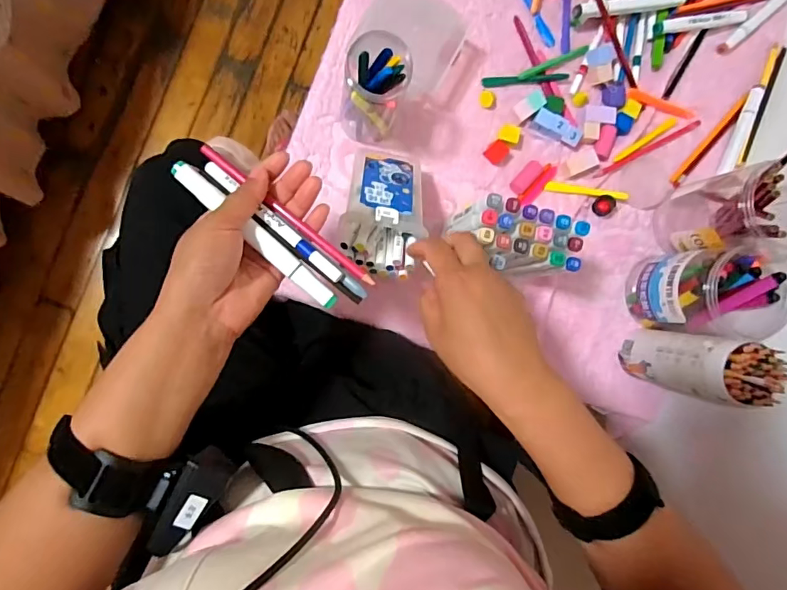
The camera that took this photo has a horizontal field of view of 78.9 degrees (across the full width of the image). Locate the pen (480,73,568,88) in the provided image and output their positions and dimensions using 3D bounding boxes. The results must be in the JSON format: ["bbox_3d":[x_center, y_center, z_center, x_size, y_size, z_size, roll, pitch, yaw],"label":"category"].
[{"bbox_3d":[0.165,-0.268,0.592,0.107,0.009,0.011,-8,91,-9],"label":"pen"}]

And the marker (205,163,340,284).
[{"bbox_3d":[-0.094,-0.058,0.371,0.138,0.009,0.011,41,84,5],"label":"marker"}]

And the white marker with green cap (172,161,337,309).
[{"bbox_3d":[-0.106,-0.046,0.368,0.157,0.012,0.016,41,84,-2],"label":"white marker with green cap"}]

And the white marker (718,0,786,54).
[{"bbox_3d":[0.496,-0.376,0.641,0.149,0.018,0.016,-41,96,-7],"label":"white marker"}]

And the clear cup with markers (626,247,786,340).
[{"bbox_3d":[0.362,-0.002,0.560,0.109,0.140,0.095,-2,90,-9],"label":"clear cup with markers"}]

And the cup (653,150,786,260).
[{"bbox_3d":[0.412,-0.099,0.554,0.123,0.166,0.108,1,90,-9],"label":"cup"}]

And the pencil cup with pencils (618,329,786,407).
[{"bbox_3d":[0.334,0.078,0.537,0.062,0.177,0.063,0,90,-9],"label":"pencil cup with pencils"}]

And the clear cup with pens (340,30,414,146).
[{"bbox_3d":[-0.017,-0.211,0.507,0.063,0.128,0.062,0,90,-9],"label":"clear cup with pens"}]

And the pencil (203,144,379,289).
[{"bbox_3d":[-0.088,-0.066,0.380,0.165,0.013,0.009,39,84,4],"label":"pencil"}]

